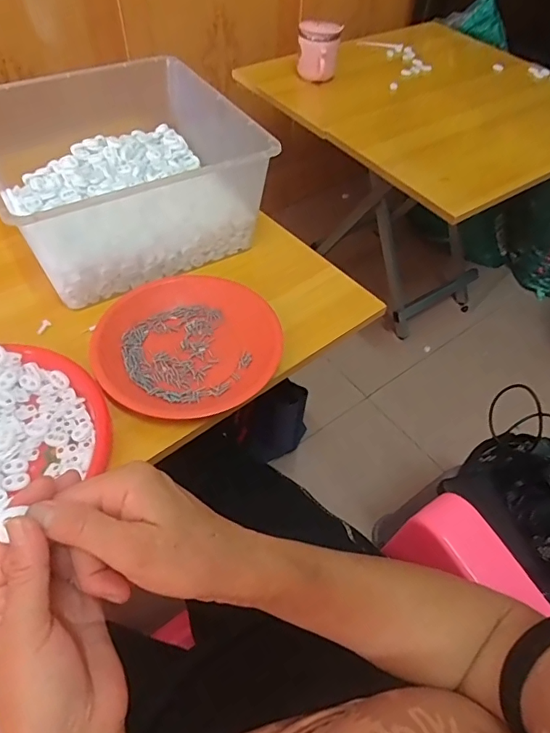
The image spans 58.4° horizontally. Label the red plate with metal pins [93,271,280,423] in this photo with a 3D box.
[{"bbox_3d":[-0.094,-0.027,0.539,0.193,0.031,0.174,-14,53,-12],"label":"red plate with metal pins"}]

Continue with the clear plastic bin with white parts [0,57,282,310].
[{"bbox_3d":[-0.191,-0.235,0.609,0.290,0.136,0.276,-27,57,-21],"label":"clear plastic bin with white parts"}]

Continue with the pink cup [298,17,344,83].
[{"bbox_3d":[0.084,-0.604,0.947,0.081,0.086,0.070,5,51,3],"label":"pink cup"}]

